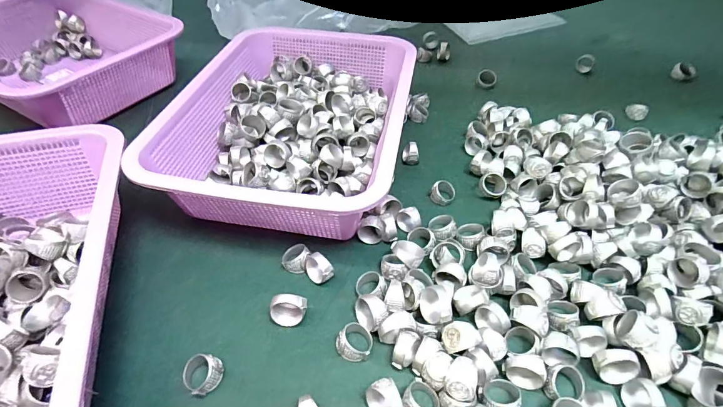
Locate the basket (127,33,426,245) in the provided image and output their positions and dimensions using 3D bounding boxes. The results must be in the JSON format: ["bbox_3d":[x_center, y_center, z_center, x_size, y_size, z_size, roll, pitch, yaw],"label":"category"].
[{"bbox_3d":[-0.067,-0.090,0.443,0.222,0.086,0.285,7,45,8],"label":"basket"}]

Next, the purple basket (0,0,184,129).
[{"bbox_3d":[-0.411,-0.201,0.539,0.289,0.082,0.221,22,49,22],"label":"purple basket"}]

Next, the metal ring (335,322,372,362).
[{"bbox_3d":[-0.005,0.102,0.296,0.027,0.017,0.025,-1,45,1],"label":"metal ring"}]

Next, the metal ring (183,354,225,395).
[{"bbox_3d":[-0.112,0.118,0.278,0.026,0.017,0.023,9,46,10],"label":"metal ring"}]

